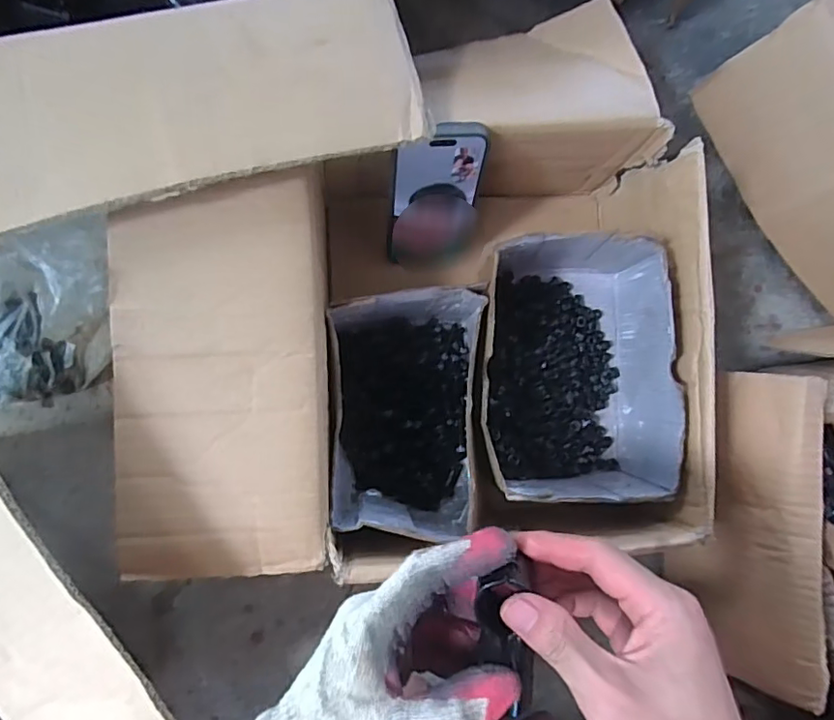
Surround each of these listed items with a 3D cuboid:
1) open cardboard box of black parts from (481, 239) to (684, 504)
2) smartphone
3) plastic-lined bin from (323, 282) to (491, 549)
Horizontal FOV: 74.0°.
[{"bbox_3d":[0.130,0.002,0.476,0.158,0.101,0.216,1,88,-8],"label":"open cardboard box of black parts"},{"bbox_3d":[0.016,-0.129,0.453,0.073,0.149,0.008,-7,62,-9],"label":"smartphone"},{"bbox_3d":[-0.013,0.039,0.460,0.116,0.102,0.189,3,87,-8],"label":"plastic-lined bin"}]

